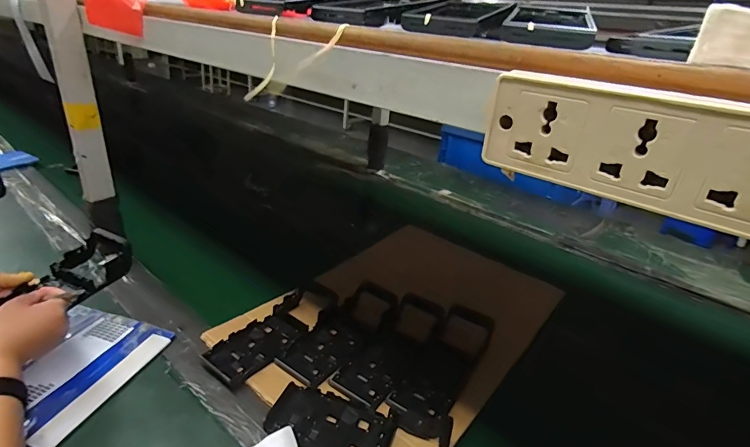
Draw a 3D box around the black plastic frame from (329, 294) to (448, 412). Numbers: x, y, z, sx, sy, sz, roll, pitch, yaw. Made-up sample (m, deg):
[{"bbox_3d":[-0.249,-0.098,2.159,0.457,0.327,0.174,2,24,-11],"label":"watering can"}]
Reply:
[{"bbox_3d":[0.027,0.188,0.636,0.079,0.025,0.216,21,38,28],"label":"black plastic frame"}]

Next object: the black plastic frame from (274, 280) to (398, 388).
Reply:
[{"bbox_3d":[-0.052,0.162,0.651,0.090,0.035,0.222,22,29,30],"label":"black plastic frame"}]

